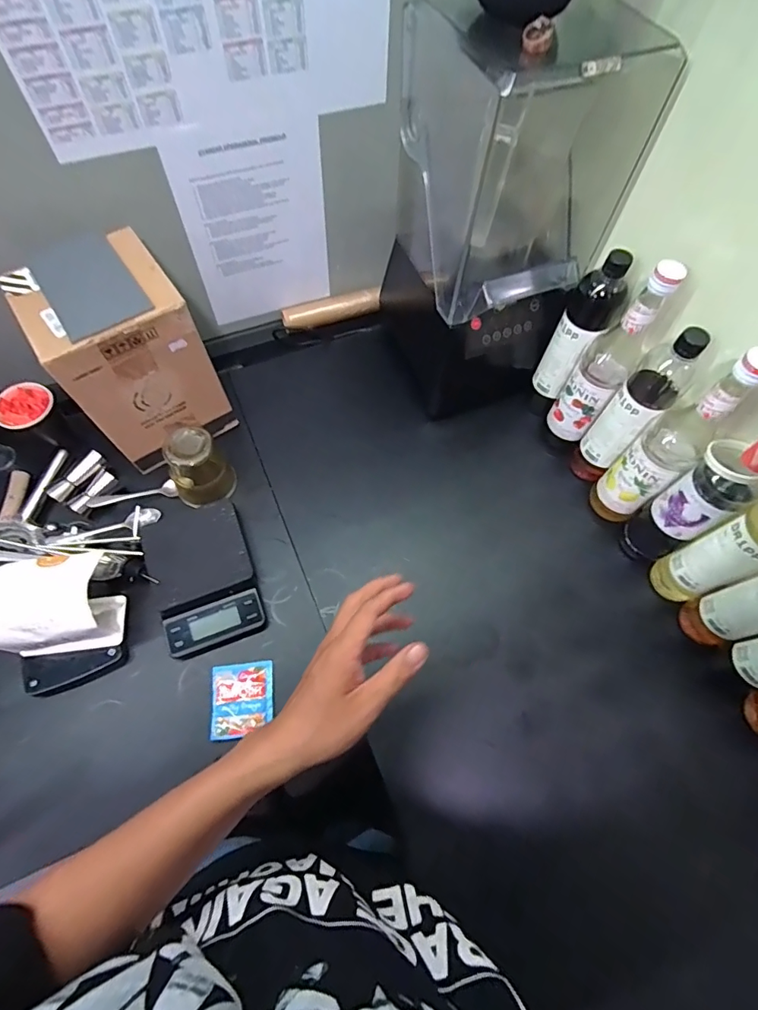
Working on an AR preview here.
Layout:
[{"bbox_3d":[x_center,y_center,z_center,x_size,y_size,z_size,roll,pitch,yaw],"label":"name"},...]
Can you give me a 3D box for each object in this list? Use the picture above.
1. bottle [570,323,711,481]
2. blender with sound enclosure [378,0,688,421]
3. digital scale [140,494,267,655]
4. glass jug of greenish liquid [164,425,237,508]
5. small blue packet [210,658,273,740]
[{"bbox_3d":[0.343,-0.120,0.652,0.064,0.281,0.060,37,69,14],"label":"bottle"},{"bbox_3d":[0.162,-0.382,0.674,0.226,0.464,0.231,-18,67,-11],"label":"blender with sound enclosure"},{"bbox_3d":[-0.255,0.084,0.666,0.133,0.028,0.236,-19,67,-11],"label":"digital scale"},{"bbox_3d":[-0.263,-0.050,0.688,0.085,0.108,0.087,1,65,-2],"label":"glass jug of greenish liquid"},{"bbox_3d":[-0.177,0.252,0.607,0.078,0.008,0.088,-5,65,-5],"label":"small blue packet"}]

